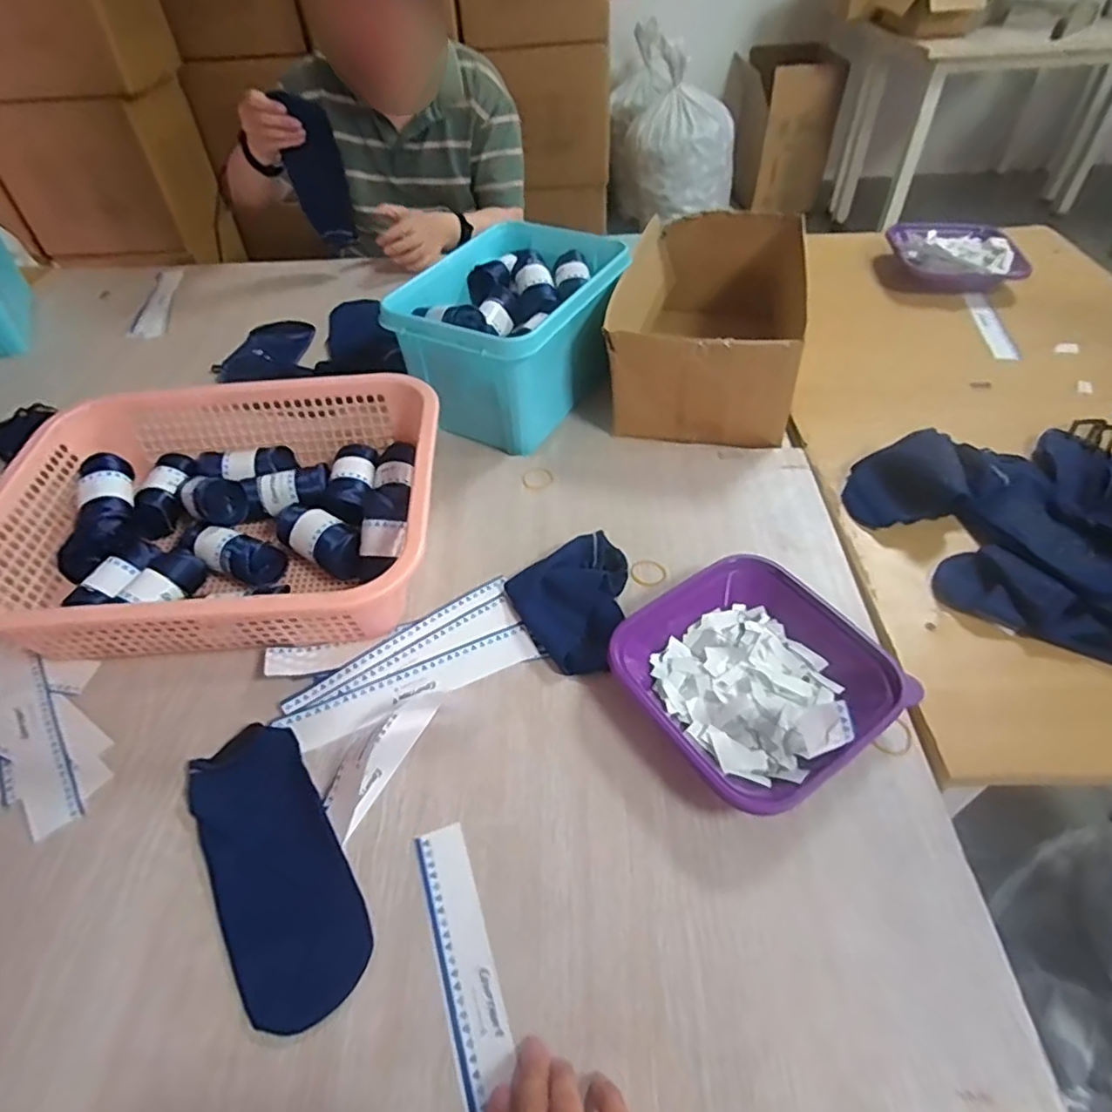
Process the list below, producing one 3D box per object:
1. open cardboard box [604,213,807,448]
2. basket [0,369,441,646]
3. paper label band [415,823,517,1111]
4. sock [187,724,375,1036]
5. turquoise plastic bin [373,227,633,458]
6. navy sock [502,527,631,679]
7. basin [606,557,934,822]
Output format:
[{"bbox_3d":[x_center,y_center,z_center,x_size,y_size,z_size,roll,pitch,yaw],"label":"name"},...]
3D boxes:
[{"bbox_3d":[0.196,-0.308,0.809,0.205,0.121,0.352,10,50,11],"label":"open cardboard box"},{"bbox_3d":[-0.305,-0.036,0.599,0.387,0.107,0.296,-4,49,-1],"label":"basket"},{"bbox_3d":[-0.052,0.271,0.392,0.033,0.005,0.203,-13,50,-14],"label":"paper label band"},{"bbox_3d":[-0.197,0.212,0.441,0.084,0.012,0.202,-28,53,-20],"label":"sock"},{"bbox_3d":[-0.045,-0.281,0.778,0.188,0.137,0.283,23,54,21],"label":"turquoise plastic bin"},{"bbox_3d":[0.028,0.039,0.567,0.116,0.032,0.120,-28,54,-20],"label":"navy sock"},{"bbox_3d":[0.156,0.092,0.503,0.182,0.053,0.186,-29,54,-21],"label":"basin"}]

